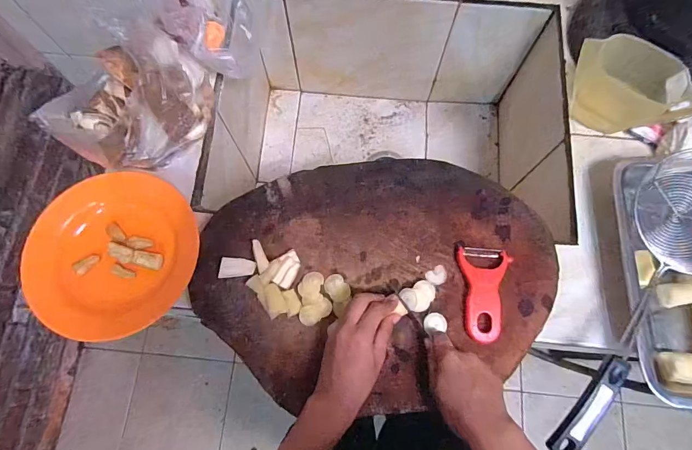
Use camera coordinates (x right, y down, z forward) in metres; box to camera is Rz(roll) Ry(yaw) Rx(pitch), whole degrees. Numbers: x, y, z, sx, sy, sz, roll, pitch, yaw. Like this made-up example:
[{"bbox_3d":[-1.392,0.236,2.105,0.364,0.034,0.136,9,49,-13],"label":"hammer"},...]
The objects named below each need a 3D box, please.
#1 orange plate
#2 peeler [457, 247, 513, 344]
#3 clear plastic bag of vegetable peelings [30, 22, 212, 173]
[{"bbox_3d":[-0.293,0.037,0.485,0.199,0.043,0.196,0,73,0],"label":"orange plate"},{"bbox_3d":[0.165,0.083,0.467,0.059,0.015,0.111,6,73,2],"label":"peeler"},{"bbox_3d":[-0.255,-0.156,0.485,0.173,0.142,0.113,-33,76,-9],"label":"clear plastic bag of vegetable peelings"}]

